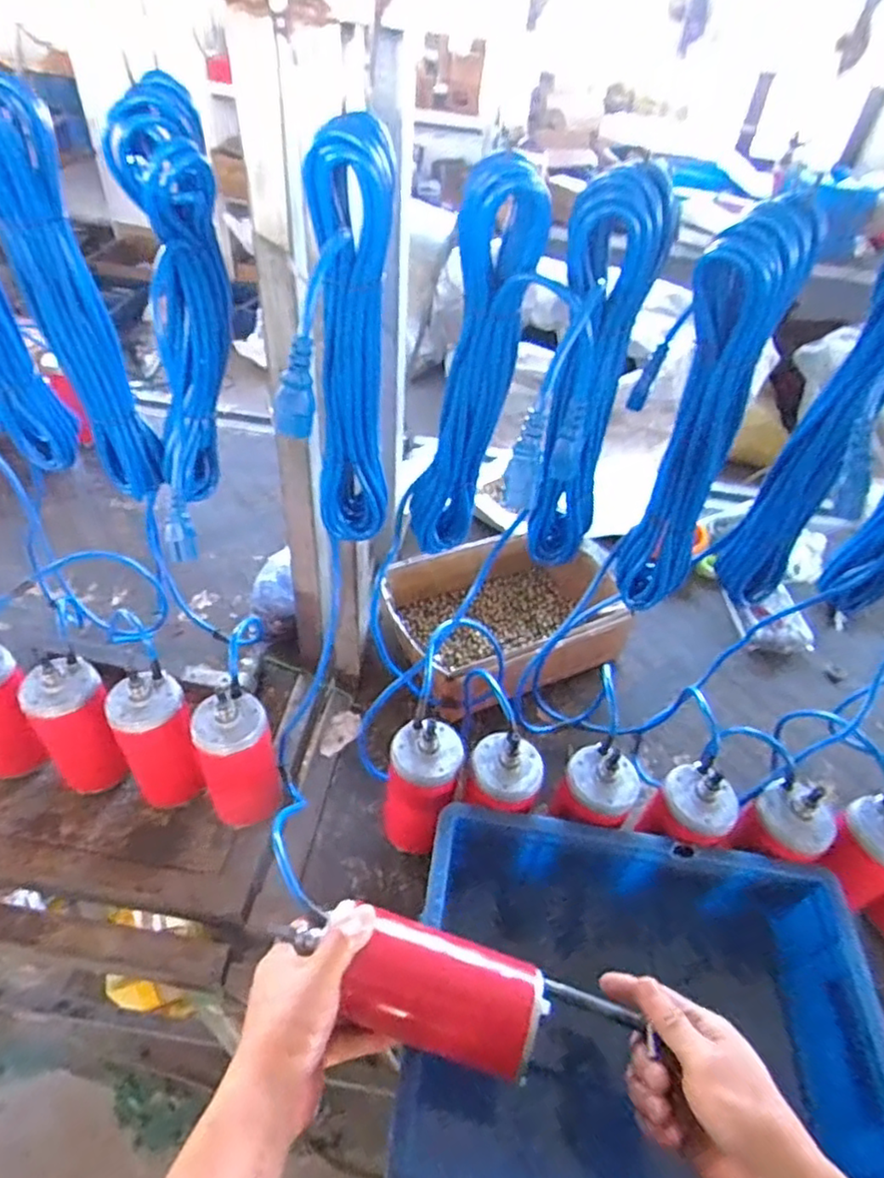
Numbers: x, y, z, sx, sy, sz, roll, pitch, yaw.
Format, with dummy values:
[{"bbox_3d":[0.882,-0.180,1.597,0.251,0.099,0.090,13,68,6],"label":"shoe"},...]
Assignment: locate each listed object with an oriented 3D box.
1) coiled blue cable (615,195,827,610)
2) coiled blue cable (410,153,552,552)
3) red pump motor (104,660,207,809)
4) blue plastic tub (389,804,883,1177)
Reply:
[{"bbox_3d":[0.207,-0.118,0.525,0.077,0.346,0.050,27,47,19],"label":"coiled blue cable"},{"bbox_3d":[0.025,-0.159,0.530,0.064,0.334,0.060,-13,47,-20],"label":"coiled blue cable"},{"bbox_3d":[-0.319,0.184,0.726,0.080,0.191,0.085,-23,51,-27],"label":"red pump motor"},{"bbox_3d":[0.174,0.420,0.607,0.413,0.212,0.307,11,44,4],"label":"blue plastic tub"}]

